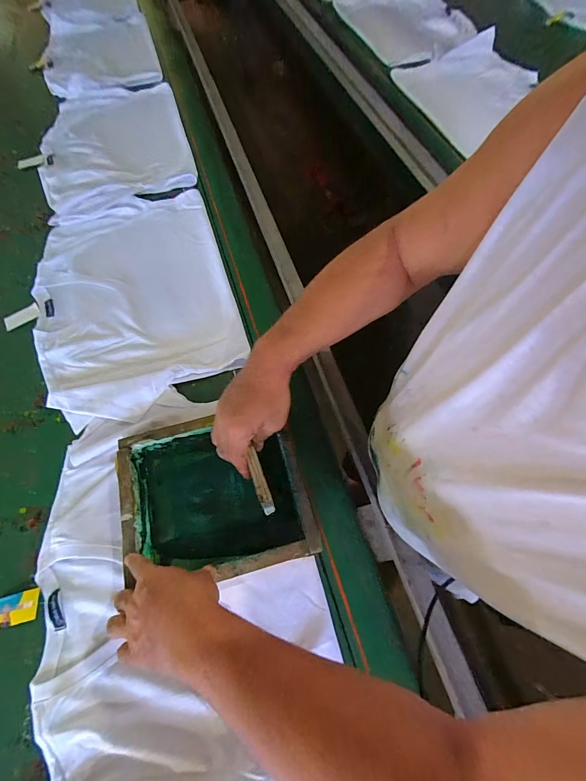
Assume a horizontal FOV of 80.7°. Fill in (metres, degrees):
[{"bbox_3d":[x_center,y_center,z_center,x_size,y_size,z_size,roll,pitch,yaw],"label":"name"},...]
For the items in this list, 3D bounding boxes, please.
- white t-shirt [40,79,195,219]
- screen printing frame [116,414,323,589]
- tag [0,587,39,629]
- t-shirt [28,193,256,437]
[{"bbox_3d":[-0.494,-0.691,0.951,0.380,0.024,0.548,-17,65,-6],"label":"white t-shirt"},{"bbox_3d":[-0.120,0.156,0.519,0.251,0.054,0.230,-14,65,-4],"label":"screen printing frame"},{"bbox_3d":[-0.386,0.302,0.477,0.062,0.008,0.039,-13,65,-4],"label":"tag"},{"bbox_3d":[-0.329,-0.209,0.711,0.377,0.030,0.548,-17,65,-6],"label":"t-shirt"}]

